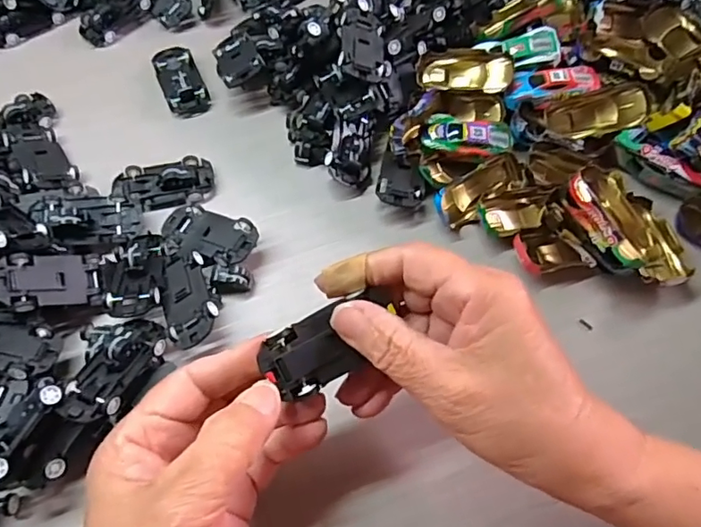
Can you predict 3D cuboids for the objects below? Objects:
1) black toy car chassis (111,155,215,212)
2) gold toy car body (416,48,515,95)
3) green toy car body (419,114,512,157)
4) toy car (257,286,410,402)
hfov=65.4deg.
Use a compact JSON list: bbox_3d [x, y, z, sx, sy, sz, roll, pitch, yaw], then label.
[{"bbox_3d":[-0.123,-0.054,0.360,0.063,0.012,0.034,-11,65,-6],"label":"black toy car chassis"},{"bbox_3d":[0.080,-0.132,0.380,0.065,0.021,0.033,15,63,26],"label":"gold toy car body"},{"bbox_3d":[0.078,-0.085,0.367,0.059,0.016,0.026,6,64,2],"label":"green toy car body"},{"bbox_3d":[-0.008,0.034,0.247,0.065,0.020,0.029,-28,93,-21],"label":"toy car"}]

